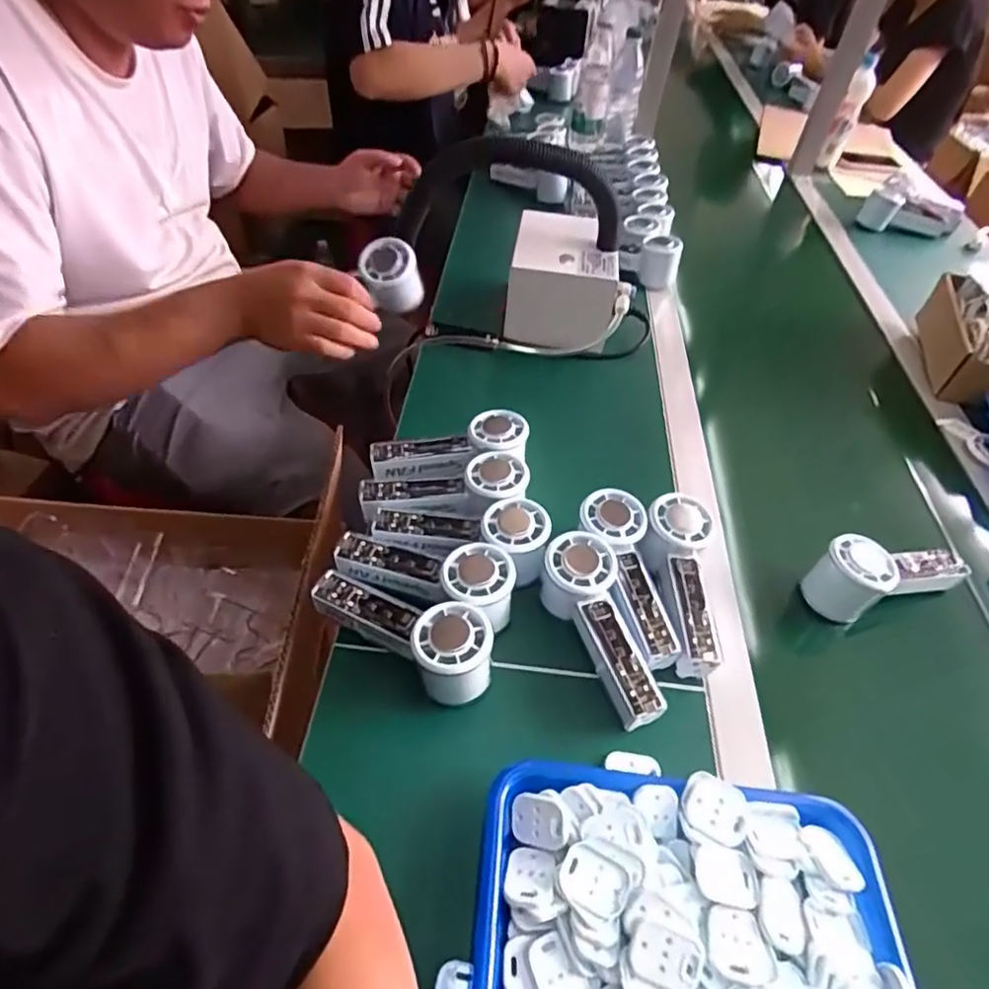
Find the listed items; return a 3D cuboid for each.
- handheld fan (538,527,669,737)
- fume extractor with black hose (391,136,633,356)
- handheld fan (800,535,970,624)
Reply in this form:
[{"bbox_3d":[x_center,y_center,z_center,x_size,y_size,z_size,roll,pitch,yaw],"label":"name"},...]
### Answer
[{"bbox_3d":[0.084,0.109,0.505,0.055,0.061,0.154,-14,65,-19],"label":"handheld fan"},{"bbox_3d":[0.027,-0.312,0.758,0.282,0.222,0.139,9,48,-1],"label":"fume extractor with black hose"},{"bbox_3d":[0.354,0.074,0.573,0.138,0.084,0.053,-12,51,-18],"label":"handheld fan"}]

